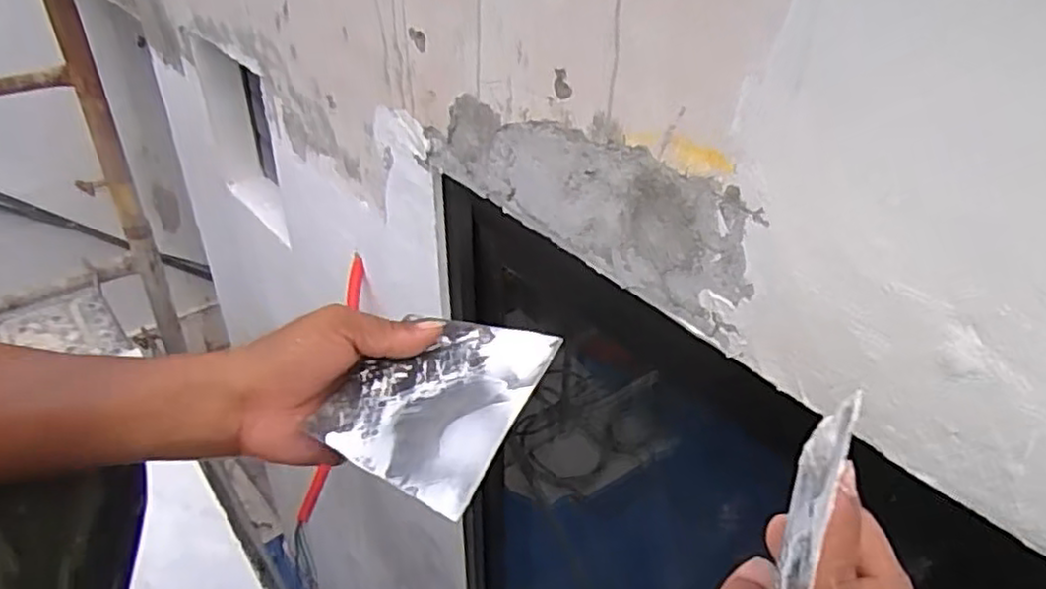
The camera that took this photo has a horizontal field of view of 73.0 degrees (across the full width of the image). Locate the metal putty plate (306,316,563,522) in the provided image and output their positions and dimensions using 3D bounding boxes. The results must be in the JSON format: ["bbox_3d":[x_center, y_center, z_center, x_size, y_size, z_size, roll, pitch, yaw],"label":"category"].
[{"bbox_3d":[-0.047,0.054,0.395,0.096,0.004,0.142,14,34,16],"label":"metal putty plate"}]

